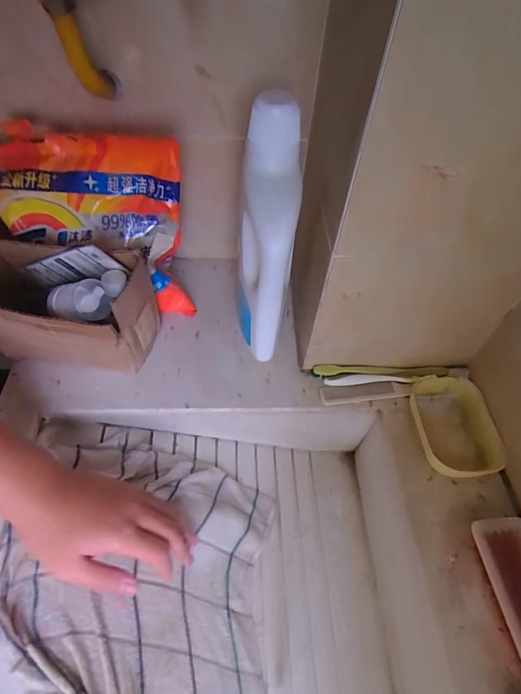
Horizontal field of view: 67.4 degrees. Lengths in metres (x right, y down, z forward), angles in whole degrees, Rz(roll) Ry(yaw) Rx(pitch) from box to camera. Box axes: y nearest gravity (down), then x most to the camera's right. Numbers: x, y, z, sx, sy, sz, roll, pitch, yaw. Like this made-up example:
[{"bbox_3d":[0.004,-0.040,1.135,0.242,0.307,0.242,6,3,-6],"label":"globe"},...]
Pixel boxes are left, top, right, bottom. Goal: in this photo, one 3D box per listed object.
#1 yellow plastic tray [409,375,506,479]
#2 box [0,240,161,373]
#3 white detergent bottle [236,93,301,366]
[{"bbox_3d":[0.227,0.091,0.452,0.081,0.027,0.114,-3,55,-3],"label":"yellow plastic tray"},{"bbox_3d":[-0.231,-0.039,0.462,0.186,0.137,0.105,8,55,5],"label":"box"},{"bbox_3d":[0.004,-0.104,0.428,0.058,0.277,0.094,-2,55,-2],"label":"white detergent bottle"}]

